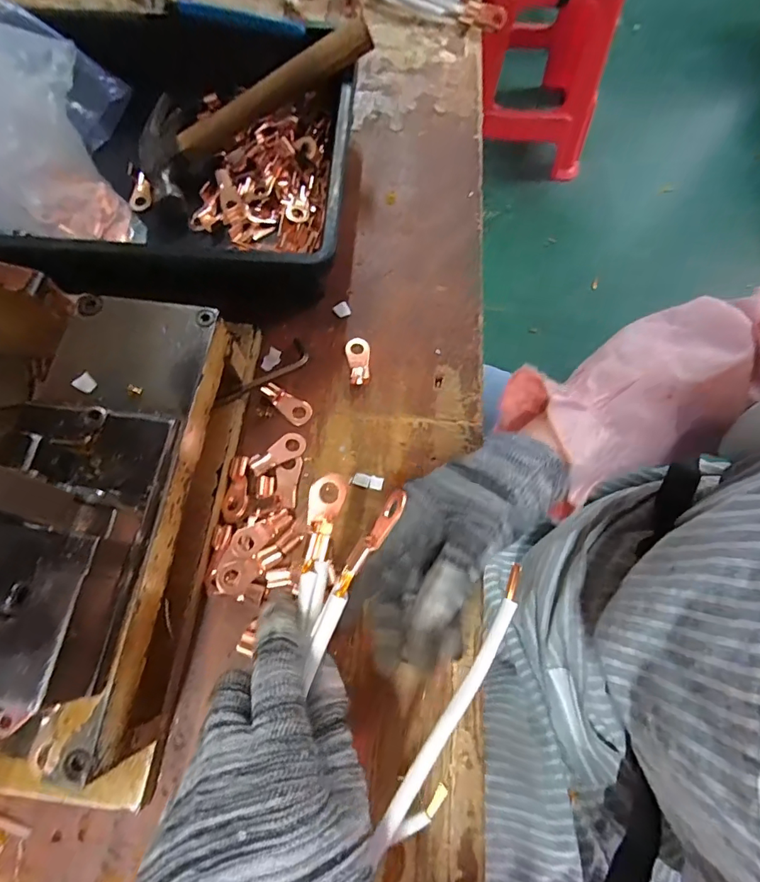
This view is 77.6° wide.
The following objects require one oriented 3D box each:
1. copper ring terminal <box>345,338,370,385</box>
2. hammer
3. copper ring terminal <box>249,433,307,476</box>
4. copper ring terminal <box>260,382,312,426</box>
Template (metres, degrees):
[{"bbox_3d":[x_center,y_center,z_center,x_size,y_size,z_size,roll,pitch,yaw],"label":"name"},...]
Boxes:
[{"bbox_3d":[-0.016,-0.062,0.366,0.018,0.004,0.040,-6,71,-5],"label":"copper ring terminal"},{"bbox_3d":[-0.108,-0.281,0.386,0.212,0.029,0.108,-16,70,16],"label":"hammer"},{"bbox_3d":[-0.073,0.008,0.339,0.041,0.007,0.018,-32,75,-13],"label":"copper ring terminal"},{"bbox_3d":[-0.068,-0.030,0.353,0.019,0.007,0.040,-42,77,-15],"label":"copper ring terminal"}]

